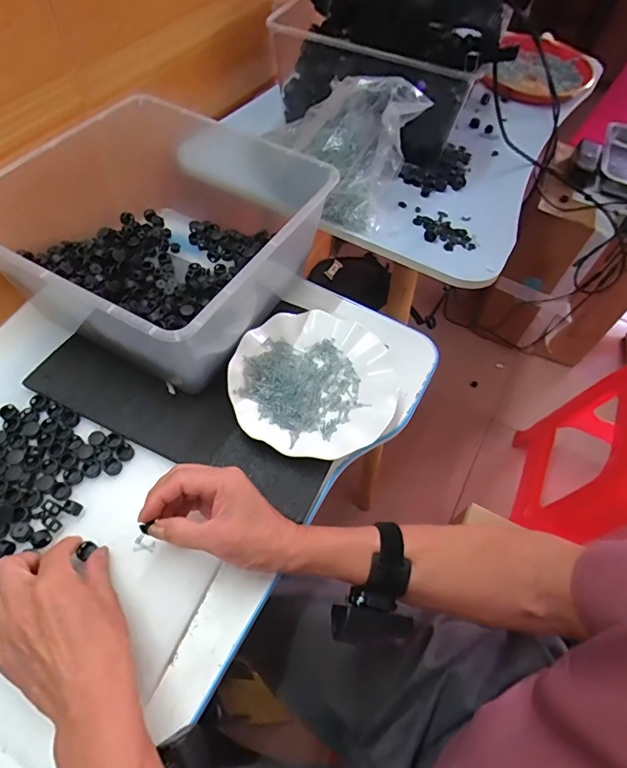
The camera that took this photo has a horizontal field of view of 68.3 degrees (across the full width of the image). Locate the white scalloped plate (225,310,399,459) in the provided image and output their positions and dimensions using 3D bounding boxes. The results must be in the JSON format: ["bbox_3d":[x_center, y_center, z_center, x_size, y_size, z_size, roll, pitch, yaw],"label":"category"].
[{"bbox_3d":[0.002,-0.004,0.521,0.184,0.028,0.170,-20,61,-16],"label":"white scalloped plate"}]

